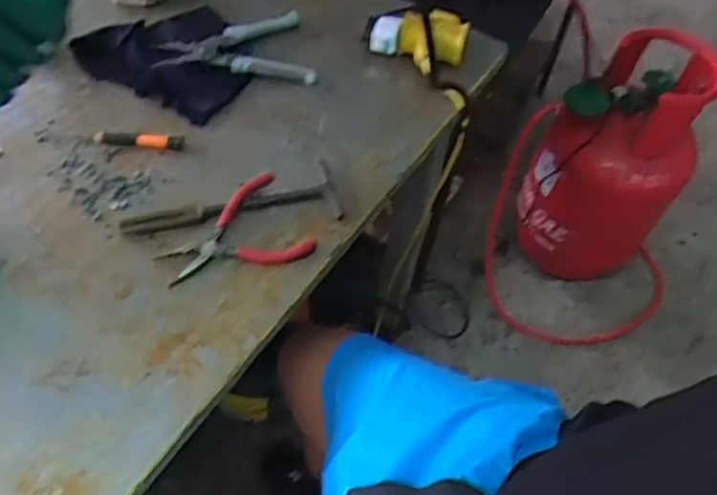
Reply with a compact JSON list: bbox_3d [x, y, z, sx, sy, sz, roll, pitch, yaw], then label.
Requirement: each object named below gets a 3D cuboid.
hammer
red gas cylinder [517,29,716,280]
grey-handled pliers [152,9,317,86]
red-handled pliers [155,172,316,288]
[{"bbox_3d":[-0.131,-0.043,0.698,0.220,0.018,0.067,-11,58,-14],"label":"hammer"},{"bbox_3d":[0.547,-0.173,1.481,0.285,0.573,0.287,31,58,14],"label":"red gas cylinder"},{"bbox_3d":[-0.155,-0.237,0.836,0.185,0.029,0.125,-9,57,-13],"label":"grey-handled pliers"},{"bbox_3d":[-0.125,-0.010,0.673,0.139,0.026,0.097,-25,62,-22],"label":"red-handled pliers"}]

